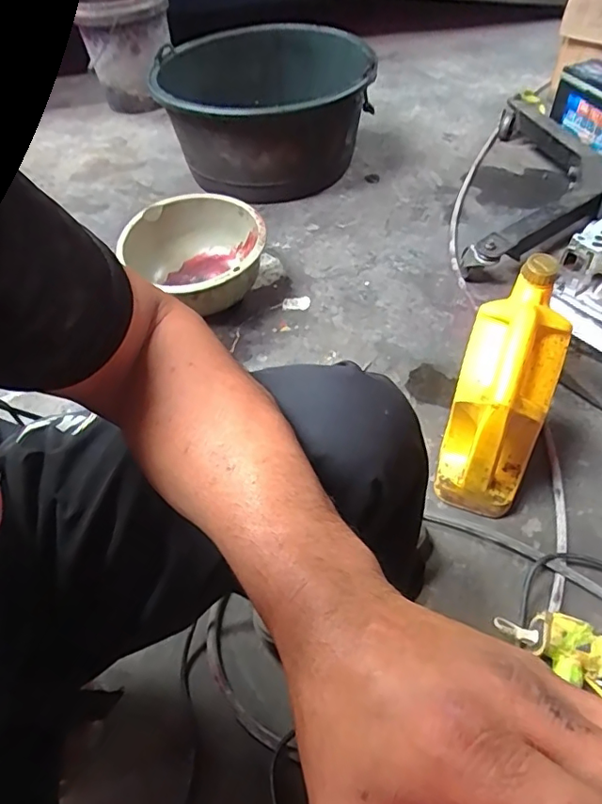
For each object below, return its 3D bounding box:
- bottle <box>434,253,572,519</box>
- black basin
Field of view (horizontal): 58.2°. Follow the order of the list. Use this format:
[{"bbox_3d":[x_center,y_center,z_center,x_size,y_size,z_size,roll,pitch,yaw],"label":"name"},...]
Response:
[{"bbox_3d":[0.291,-0.006,0.792,0.121,0.304,0.236,17,55,19],"label":"bottle"},{"bbox_3d":[-0.088,-0.819,1.500,0.558,0.248,0.555,1,50,5],"label":"black basin"}]

